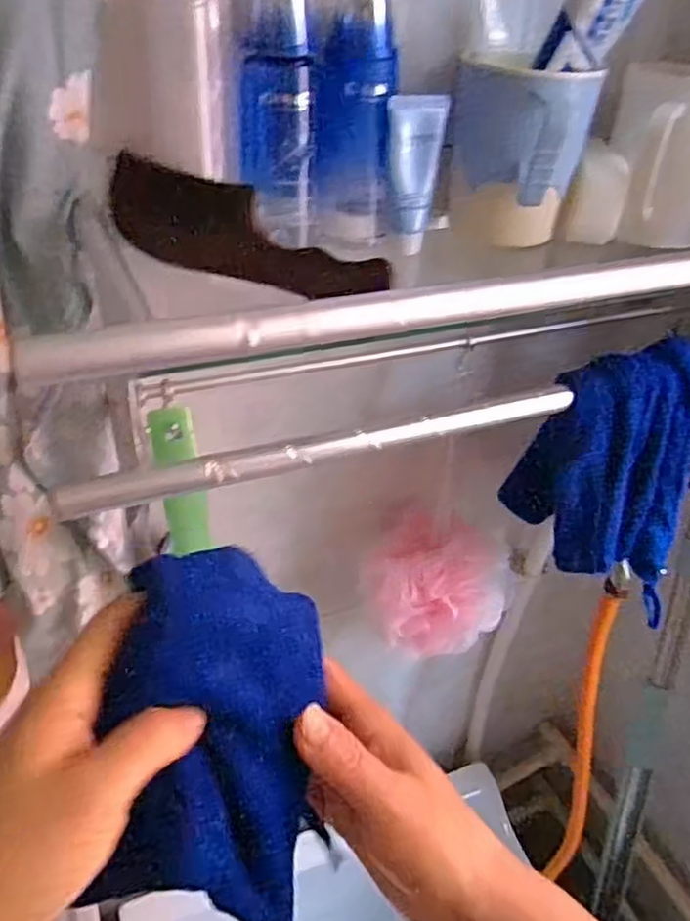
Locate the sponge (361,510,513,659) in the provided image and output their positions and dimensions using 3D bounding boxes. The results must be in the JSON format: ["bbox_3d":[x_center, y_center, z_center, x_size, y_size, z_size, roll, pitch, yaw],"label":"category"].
[{"bbox_3d":[0.081,0.109,0.608,0.123,0.096,0.085,7,36,4],"label":"sponge"}]

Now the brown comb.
[{"bbox_3d":[-0.058,-0.123,0.376,0.177,0.048,0.005,22,20,19],"label":"brown comb"}]

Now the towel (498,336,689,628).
[{"bbox_3d":[0.197,0.004,0.512,0.121,0.174,0.067,5,36,0],"label":"towel"}]

